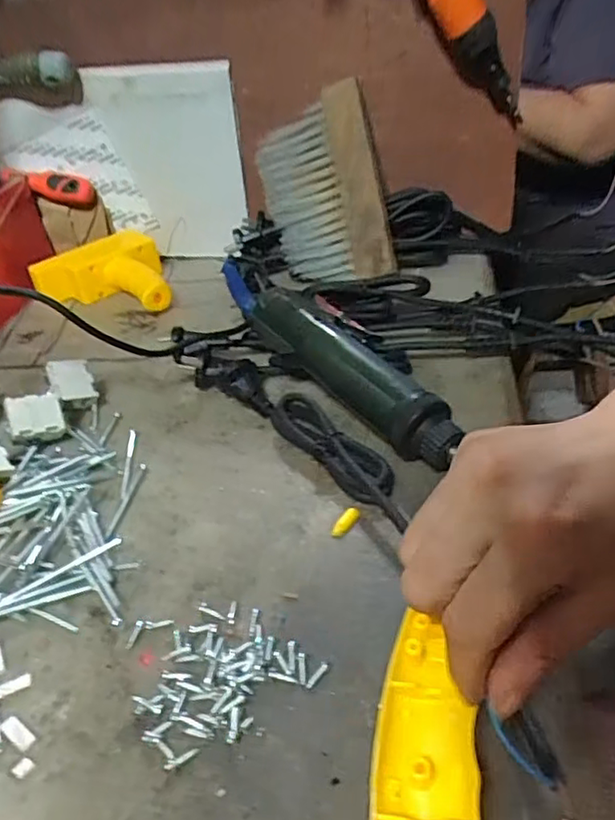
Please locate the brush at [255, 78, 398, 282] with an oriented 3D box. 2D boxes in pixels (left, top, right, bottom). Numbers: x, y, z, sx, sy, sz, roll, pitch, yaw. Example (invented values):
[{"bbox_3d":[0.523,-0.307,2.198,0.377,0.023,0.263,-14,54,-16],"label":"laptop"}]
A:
[{"bbox_3d":[0.017,-0.217,0.613,0.121,0.179,0.026,-9,5,32],"label":"brush"}]

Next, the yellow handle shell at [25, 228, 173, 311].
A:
[{"bbox_3d":[-0.219,-0.135,0.653,0.135,0.048,0.129,-16,36,-11],"label":"yellow handle shell"}]

